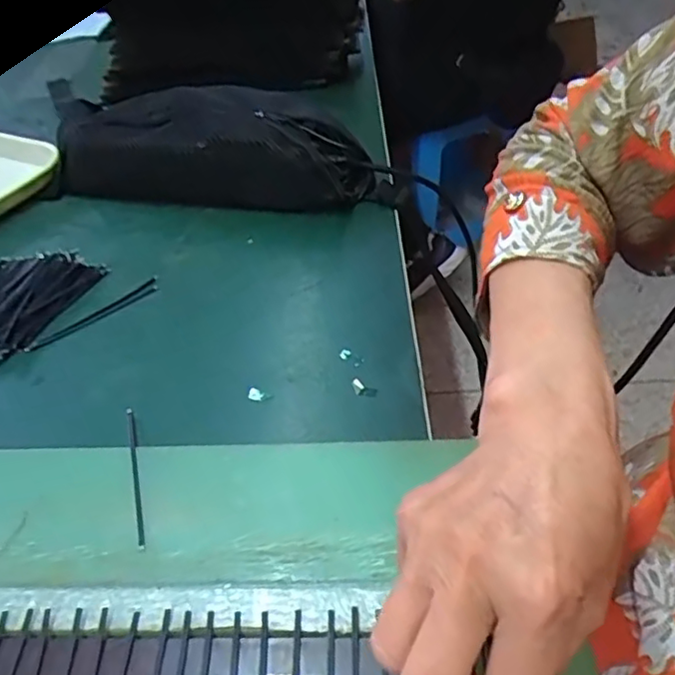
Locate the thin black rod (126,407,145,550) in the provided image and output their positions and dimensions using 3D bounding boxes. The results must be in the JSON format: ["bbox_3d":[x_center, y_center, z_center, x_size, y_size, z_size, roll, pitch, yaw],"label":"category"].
[{"bbox_3d":[-0.107,0.072,0.326,0.004,0.007,0.094,-14,43,-12],"label":"thin black rod"}]

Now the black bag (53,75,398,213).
[{"bbox_3d":[-0.097,-0.174,0.540,0.299,0.074,0.135,8,43,11],"label":"black bag"}]

